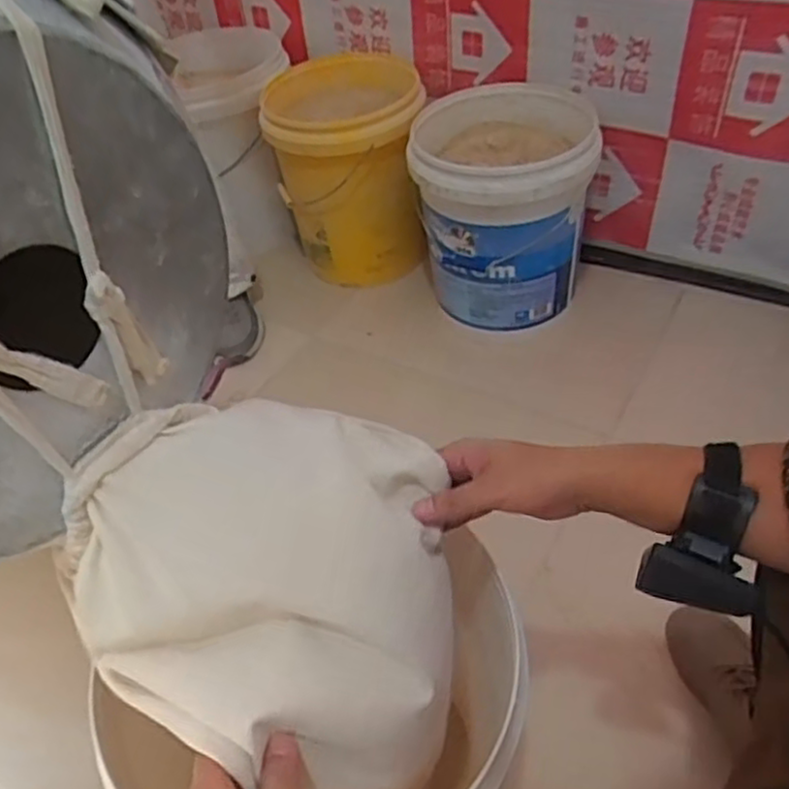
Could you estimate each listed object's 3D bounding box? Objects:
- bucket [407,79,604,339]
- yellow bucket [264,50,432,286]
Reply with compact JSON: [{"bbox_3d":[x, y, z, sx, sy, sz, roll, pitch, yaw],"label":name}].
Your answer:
[{"bbox_3d":[0.193,-0.336,1.303,0.307,0.323,0.317,-1,47,9],"label":"bucket"},{"bbox_3d":[-0.087,-0.460,1.483,0.285,0.354,0.290,-5,46,5],"label":"yellow bucket"}]

